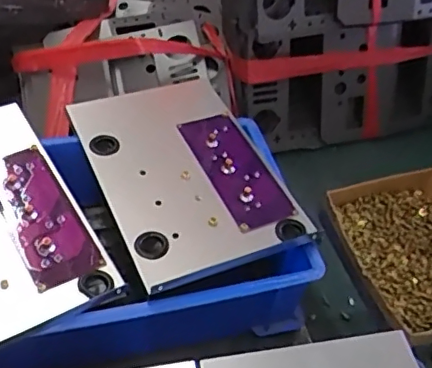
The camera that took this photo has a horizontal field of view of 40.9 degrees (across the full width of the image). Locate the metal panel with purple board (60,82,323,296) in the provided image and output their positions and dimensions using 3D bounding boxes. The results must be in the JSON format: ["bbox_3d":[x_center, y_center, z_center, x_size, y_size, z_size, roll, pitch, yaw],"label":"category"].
[{"bbox_3d":[-0.030,-0.017,0.505,0.143,0.015,0.231,-16,49,-20],"label":"metal panel with purple board"}]

